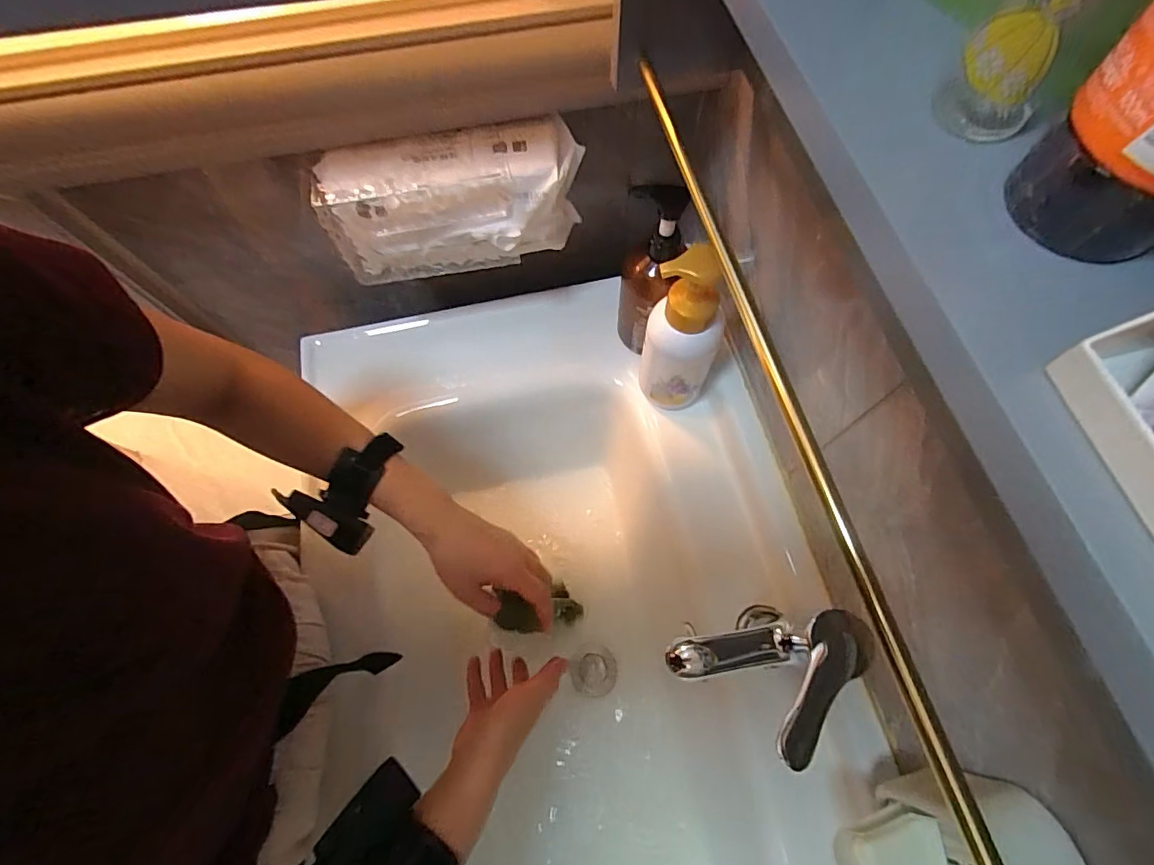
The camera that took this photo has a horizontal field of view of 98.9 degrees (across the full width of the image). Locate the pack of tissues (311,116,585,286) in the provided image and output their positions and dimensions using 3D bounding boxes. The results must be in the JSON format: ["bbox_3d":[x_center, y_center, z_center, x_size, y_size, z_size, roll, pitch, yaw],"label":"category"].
[{"bbox_3d":[-0.115,-0.218,0.484,0.238,0.108,0.075,-12,69,-3],"label":"pack of tissues"}]

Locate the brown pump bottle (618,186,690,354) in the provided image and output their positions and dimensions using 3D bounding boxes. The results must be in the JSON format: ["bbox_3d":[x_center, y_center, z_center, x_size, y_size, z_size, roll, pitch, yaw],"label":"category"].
[{"bbox_3d":[0.076,-0.161,0.526,0.060,0.199,0.078,5,69,3],"label":"brown pump bottle"}]

